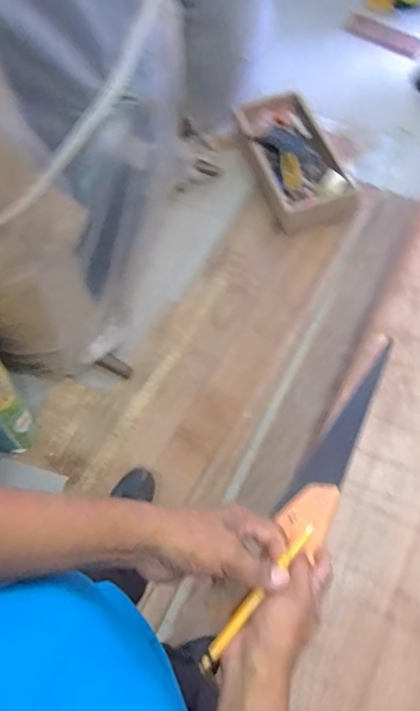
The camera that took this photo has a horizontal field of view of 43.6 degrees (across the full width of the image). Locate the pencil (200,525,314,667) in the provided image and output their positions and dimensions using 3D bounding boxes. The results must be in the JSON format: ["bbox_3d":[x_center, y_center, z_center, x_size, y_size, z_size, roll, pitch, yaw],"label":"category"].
[{"bbox_3d":[0.042,0.211,0.460,0.012,0.009,0.151,39,82,18],"label":"pencil"}]

